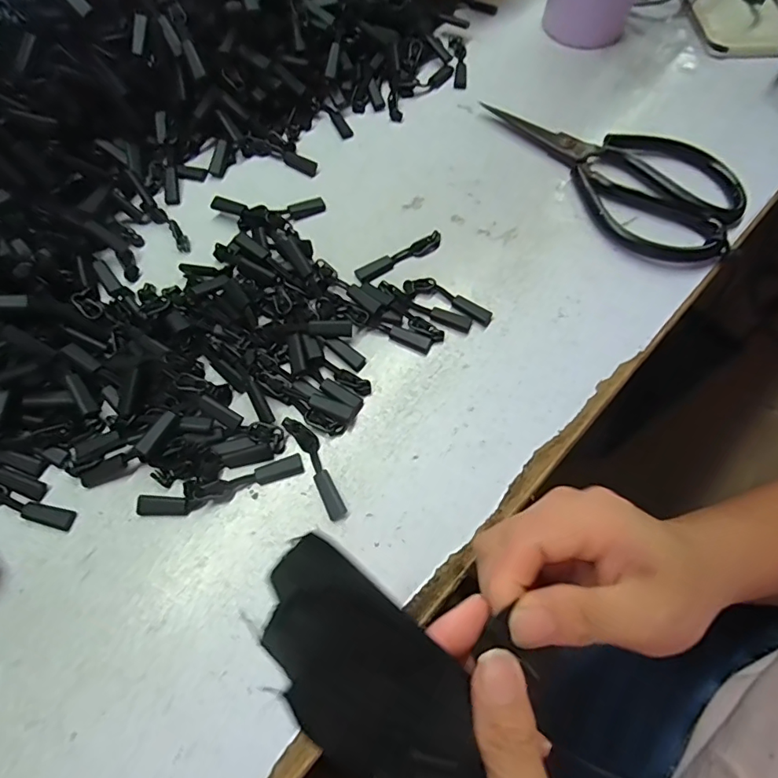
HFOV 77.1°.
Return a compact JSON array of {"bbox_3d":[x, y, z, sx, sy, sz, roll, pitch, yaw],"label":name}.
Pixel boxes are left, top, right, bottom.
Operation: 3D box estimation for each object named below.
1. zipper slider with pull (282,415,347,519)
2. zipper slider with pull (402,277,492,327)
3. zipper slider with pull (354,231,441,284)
[{"bbox_3d":[-0.037,0.038,0.246,0.012,0.005,0.057,-27,70,-12],"label":"zipper slider with pull"},{"bbox_3d":[0.036,-0.054,0.287,0.054,0.005,0.015,24,68,8],"label":"zipper slider with pull"},{"bbox_3d":[0.007,-0.081,0.298,0.058,0.004,0.013,-29,70,-13],"label":"zipper slider with pull"}]

